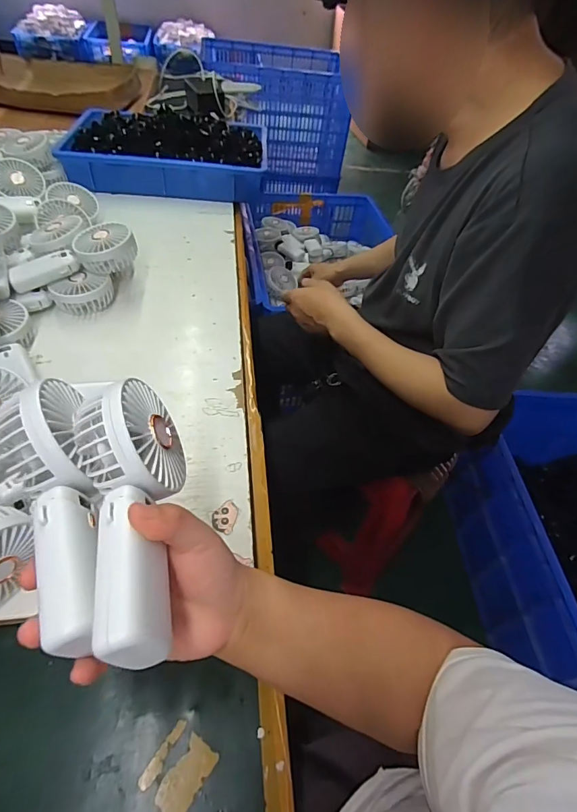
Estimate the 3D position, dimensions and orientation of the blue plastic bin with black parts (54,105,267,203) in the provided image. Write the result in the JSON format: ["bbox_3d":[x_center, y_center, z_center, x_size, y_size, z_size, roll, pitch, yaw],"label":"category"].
[{"bbox_3d":[-0.268,-0.570,0.937,0.417,0.117,0.245,-1,51,-7],"label":"blue plastic bin with black parts"}]

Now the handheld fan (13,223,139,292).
[{"bbox_3d":[-0.323,-0.224,0.641,0.183,0.046,0.070,-23,55,-8],"label":"handheld fan"}]

